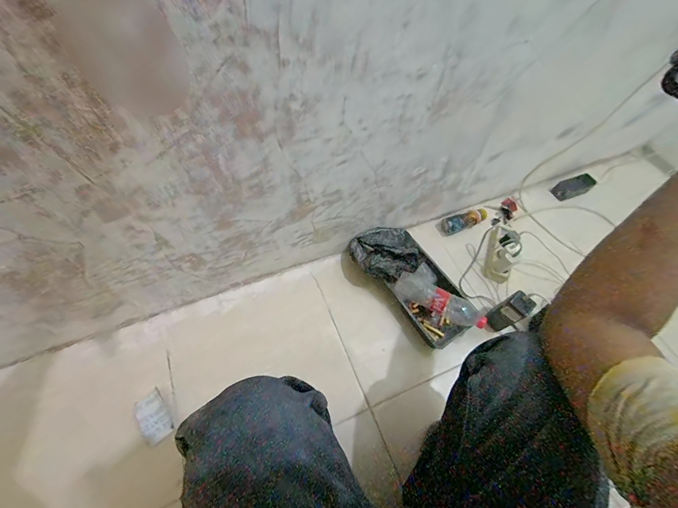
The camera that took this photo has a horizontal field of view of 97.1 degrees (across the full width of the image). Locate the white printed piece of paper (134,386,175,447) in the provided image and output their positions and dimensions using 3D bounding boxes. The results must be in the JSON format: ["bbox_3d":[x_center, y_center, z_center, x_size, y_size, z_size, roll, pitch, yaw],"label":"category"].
[{"bbox_3d":[-0.397,0.349,0.643,0.054,0.006,0.098,-25,69,-40],"label":"white printed piece of paper"}]

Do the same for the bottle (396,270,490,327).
[{"bbox_3d":[0.256,0.110,0.748,0.225,0.059,0.081,31,63,14],"label":"bottle"}]

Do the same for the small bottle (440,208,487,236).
[{"bbox_3d":[0.393,-0.107,0.931,0.175,0.052,0.052,-22,64,-16],"label":"small bottle"}]

